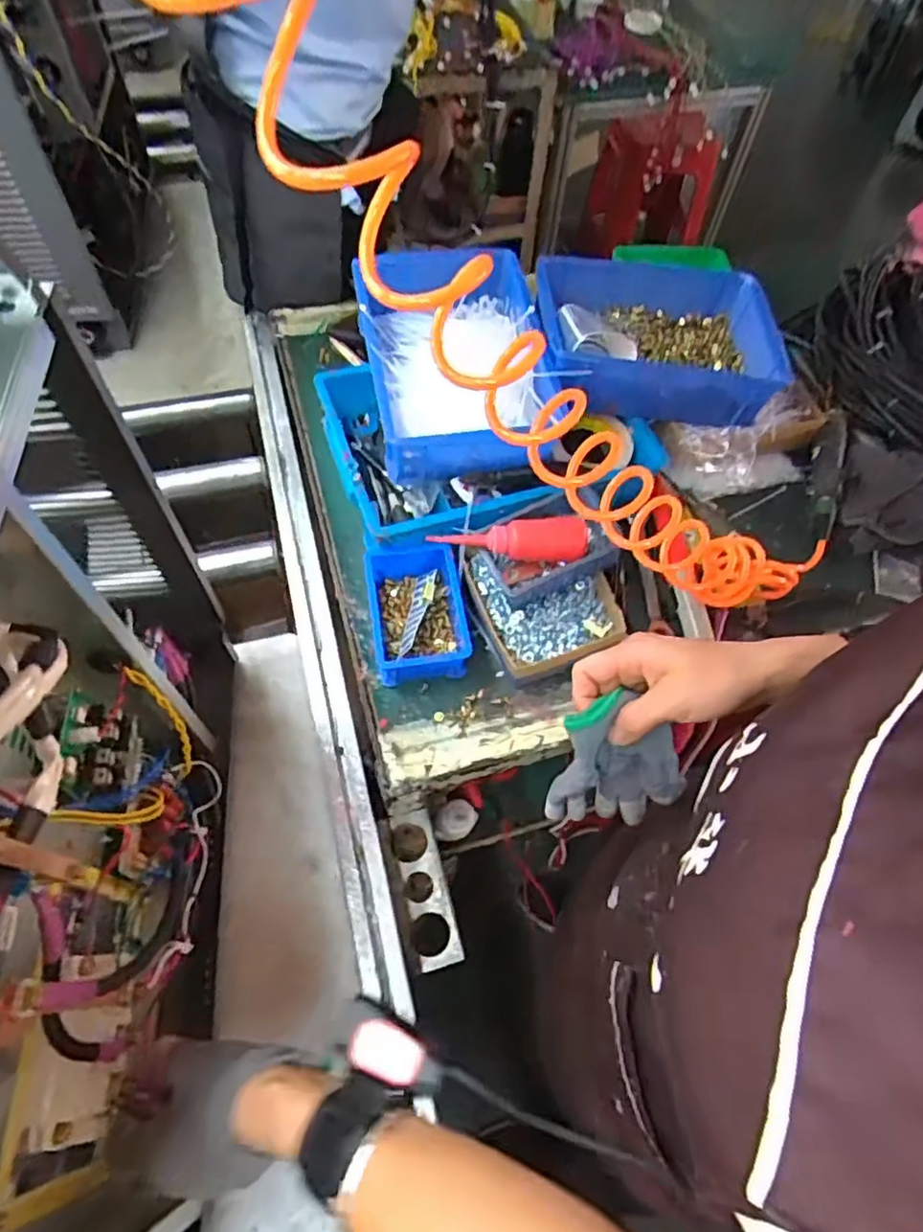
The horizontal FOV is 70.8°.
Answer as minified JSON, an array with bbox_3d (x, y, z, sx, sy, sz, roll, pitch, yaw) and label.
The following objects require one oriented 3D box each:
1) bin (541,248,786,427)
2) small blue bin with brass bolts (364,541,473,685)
[{"bbox_3d":[0.241,-0.347,0.814,0.295,0.093,0.216,2,59,-2],"label":"bin"},{"bbox_3d":[-0.050,-0.003,0.709,0.102,0.054,0.155,-7,60,-8],"label":"small blue bin with brass bolts"}]

